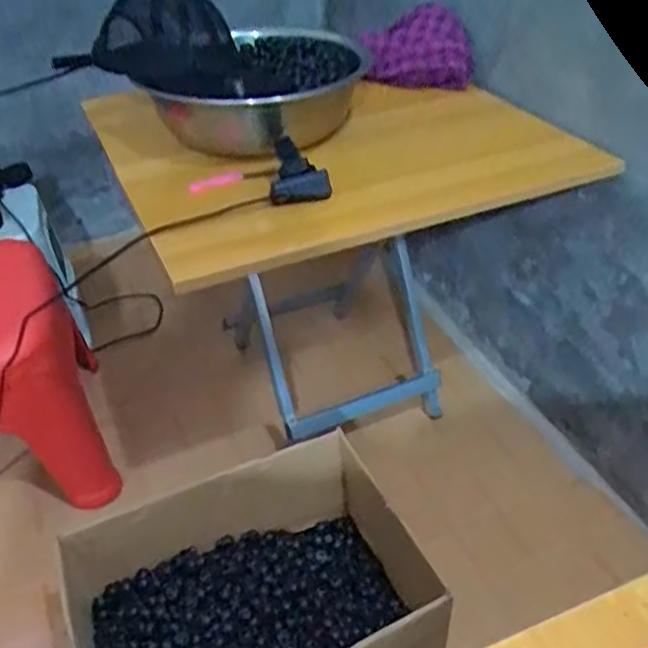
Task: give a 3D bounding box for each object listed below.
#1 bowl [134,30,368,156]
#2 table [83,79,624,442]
[{"bbox_3d":[-0.095,-0.355,1.029,0.285,0.094,0.304,-1,38,1],"label":"bowl"},{"bbox_3d":[0.020,-0.093,1.121,0.582,0.497,0.484,-18,41,-20],"label":"table"}]

